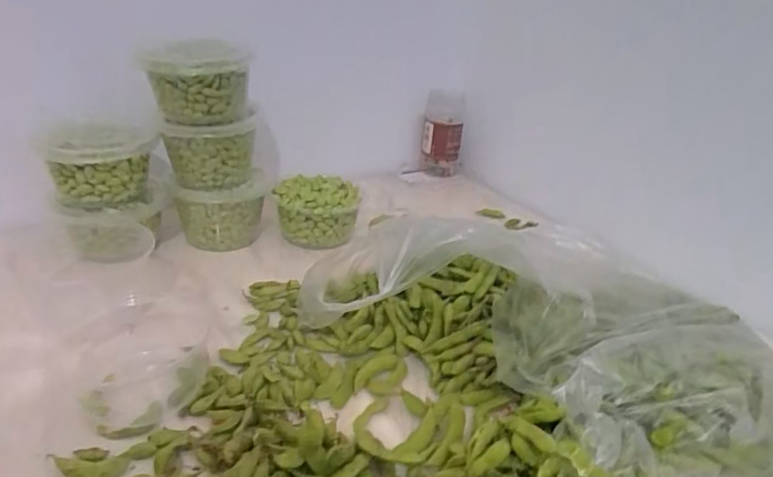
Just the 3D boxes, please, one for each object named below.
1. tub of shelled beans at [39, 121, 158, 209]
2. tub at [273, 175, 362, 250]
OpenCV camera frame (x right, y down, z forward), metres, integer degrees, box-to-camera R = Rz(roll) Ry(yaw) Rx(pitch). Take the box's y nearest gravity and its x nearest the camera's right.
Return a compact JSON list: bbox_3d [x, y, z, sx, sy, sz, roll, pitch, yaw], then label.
[{"bbox_3d":[-0.290,-0.079,0.587,0.095,0.077,0.104,-6,29,-26],"label":"tub of shelled beans"},{"bbox_3d":[-0.082,-0.028,0.684,0.094,0.068,0.077,3,26,-8],"label":"tub"}]

